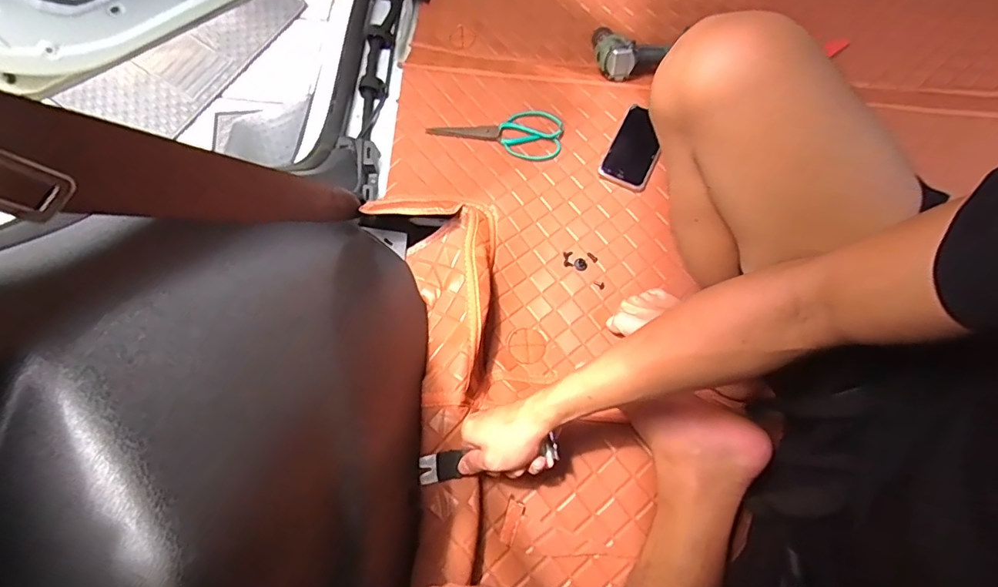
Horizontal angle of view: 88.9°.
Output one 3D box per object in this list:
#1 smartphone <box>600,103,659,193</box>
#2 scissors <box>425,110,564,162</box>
[{"bbox_3d":[0.224,-0.239,0.834,0.085,0.015,0.133,25,82,20],"label":"smartphone"},{"bbox_3d":[-0.006,-0.265,0.849,0.222,0.008,0.093,0,72,0],"label":"scissors"}]

